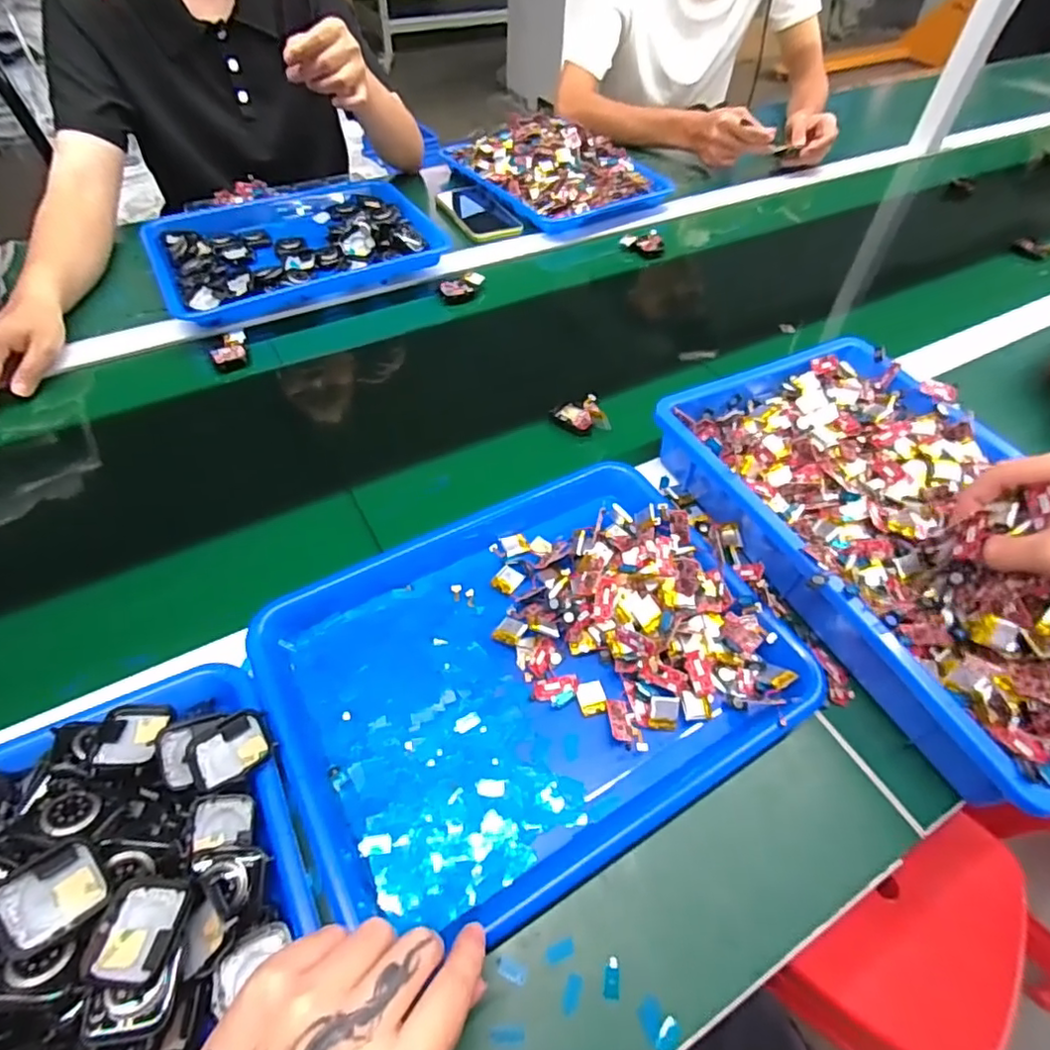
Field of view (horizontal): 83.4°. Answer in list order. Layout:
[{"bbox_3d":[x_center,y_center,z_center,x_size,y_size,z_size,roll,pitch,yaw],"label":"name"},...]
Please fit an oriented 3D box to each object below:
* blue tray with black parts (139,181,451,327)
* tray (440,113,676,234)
[{"bbox_3d":[-0.294,-0.364,0.757,0.325,0.047,0.260,-24,57,-20],"label":"blue tray with black parts"},{"bbox_3d":[0.045,-0.552,0.905,0.225,0.061,0.300,-29,59,-23],"label":"tray"}]

